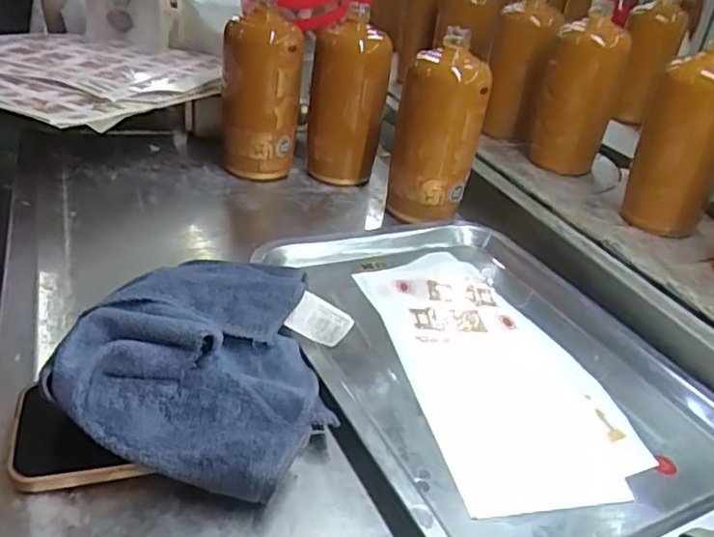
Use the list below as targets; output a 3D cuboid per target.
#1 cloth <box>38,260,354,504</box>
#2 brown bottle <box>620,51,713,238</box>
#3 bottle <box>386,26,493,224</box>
[{"bbox_3d":[-0.078,0.053,0.373,0.135,0.083,0.175,15,34,14],"label":"cloth"},{"bbox_3d":[0.333,-0.126,0.623,0.087,0.170,0.066,24,37,26],"label":"brown bottle"},{"bbox_3d":[0.080,-0.136,0.620,0.087,0.170,0.070,18,35,18],"label":"bottle"}]

